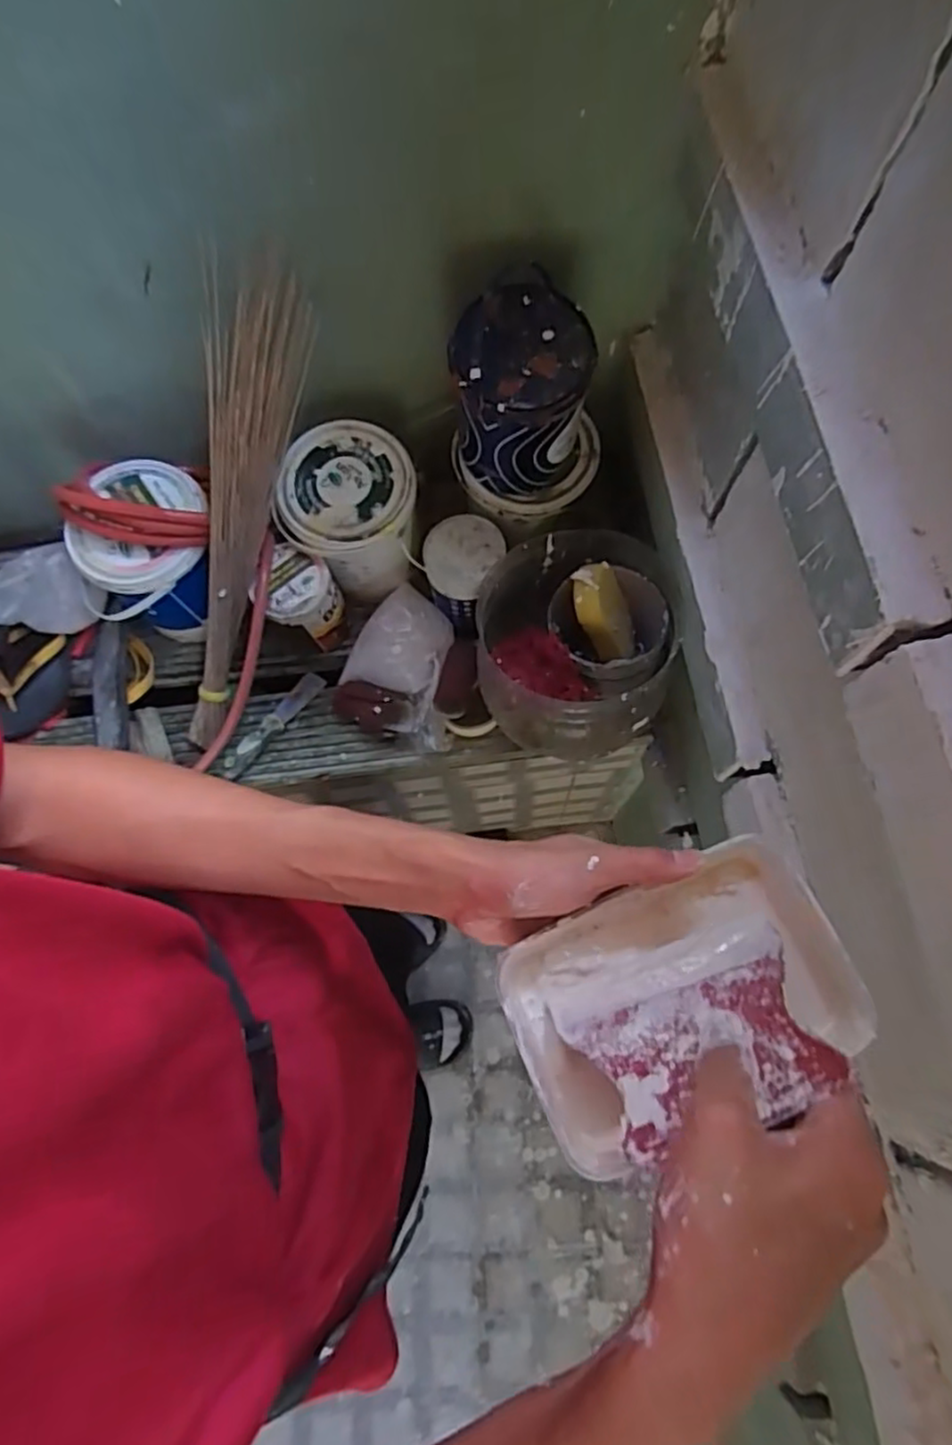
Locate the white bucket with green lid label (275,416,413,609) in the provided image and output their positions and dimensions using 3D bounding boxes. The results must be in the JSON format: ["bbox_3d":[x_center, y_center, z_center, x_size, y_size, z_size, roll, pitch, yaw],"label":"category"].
[{"bbox_3d":[-0.167,-0.277,0.956,0.170,0.180,0.160,-1,69,1],"label":"white bucket with green lid label"}]

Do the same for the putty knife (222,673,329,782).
[{"bbox_3d":[-0.293,0.002,0.999,0.037,0.017,0.188,35,74,13],"label":"putty knife"}]

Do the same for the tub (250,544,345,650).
[{"bbox_3d":[-0.238,-0.158,0.946,0.086,0.140,0.088,-1,69,1],"label":"tub"}]

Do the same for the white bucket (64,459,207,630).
[{"bbox_3d":[-0.427,-0.224,0.923,0.163,0.156,0.163,-11,69,-2],"label":"white bucket"}]

